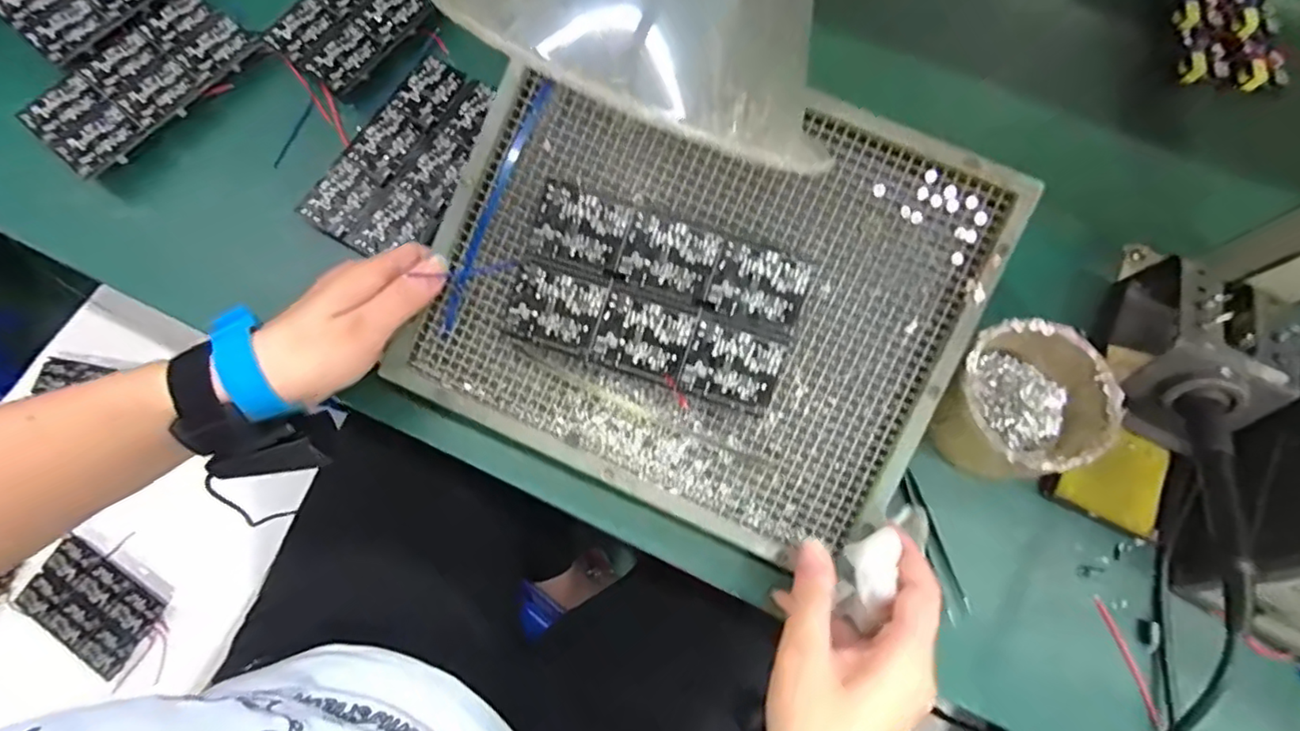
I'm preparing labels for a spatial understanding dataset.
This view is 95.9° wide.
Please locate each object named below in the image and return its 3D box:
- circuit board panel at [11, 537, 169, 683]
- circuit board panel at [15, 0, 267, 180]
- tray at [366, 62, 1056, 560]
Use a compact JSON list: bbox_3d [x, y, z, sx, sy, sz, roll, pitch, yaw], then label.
[{"bbox_3d":[-0.627,0.270,0.659,0.146,0.009,0.088,31,70,7],"label":"circuit board panel"},{"bbox_3d":[-0.375,-0.211,0.432,0.086,0.007,0.153,37,76,9],"label":"circuit board panel"},{"bbox_3d":[0.024,-0.040,0.335,0.285,0.028,0.235,24,95,4],"label":"tray"}]

